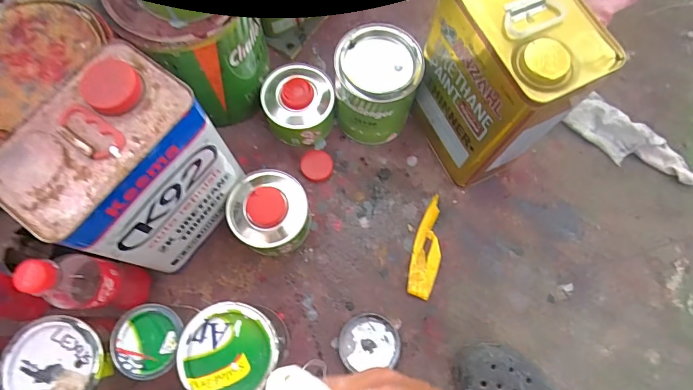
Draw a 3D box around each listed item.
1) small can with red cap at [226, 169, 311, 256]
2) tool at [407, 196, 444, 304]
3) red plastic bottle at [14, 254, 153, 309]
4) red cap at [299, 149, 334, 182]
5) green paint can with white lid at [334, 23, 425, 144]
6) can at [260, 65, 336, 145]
[{"bbox_3d":[-0.101,0.021,0.546,0.098,0.083,0.106,0,74,-1],"label":"small can with red cap"},{"bbox_3d":[0.113,0.070,0.569,0.038,0.019,0.140,15,74,4],"label":"tool"},{"bbox_3d":[-0.283,0.099,0.456,0.066,0.188,0.056,6,72,1],"label":"red plastic bottle"},{"bbox_3d":[-0.043,-0.042,0.601,0.045,0.016,0.050,-1,74,-1],"label":"red cap"},{"bbox_3d":[0.041,-0.142,0.570,0.106,0.131,0.107,0,74,-1],"label":"green paint can with white lid"},{"bbox_3d":[-0.066,-0.128,0.592,0.095,0.066,0.103,0,74,-1],"label":"can"}]

